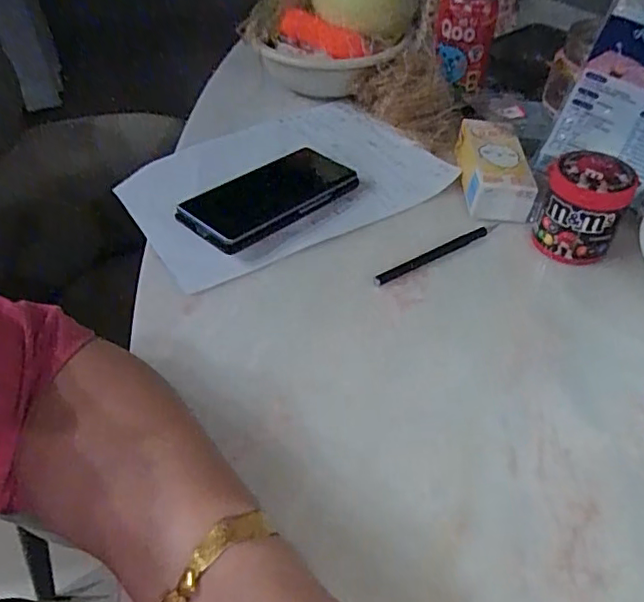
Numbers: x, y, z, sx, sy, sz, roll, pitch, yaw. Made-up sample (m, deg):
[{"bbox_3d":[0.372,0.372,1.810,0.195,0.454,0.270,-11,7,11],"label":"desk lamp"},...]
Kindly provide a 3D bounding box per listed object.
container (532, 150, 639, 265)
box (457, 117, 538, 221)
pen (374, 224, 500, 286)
[{"bbox_3d":[0.221,-0.083,0.484,0.061,0.073,0.069,22,49,19],"label":"container"},{"bbox_3d":[0.162,-0.123,0.543,0.058,0.040,0.110,2,46,1],"label":"box"},{"bbox_3d":[0.101,-0.043,0.489,0.133,0.004,0.009,-26,52,-24],"label":"pen"}]

